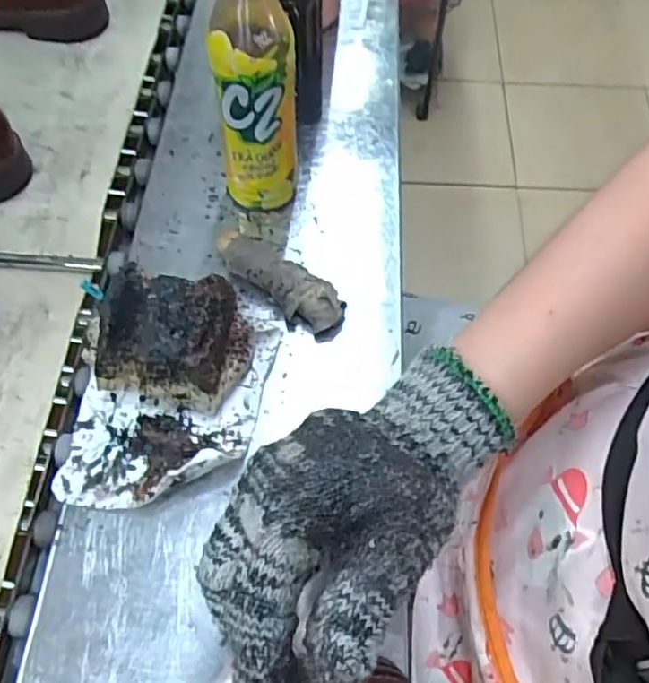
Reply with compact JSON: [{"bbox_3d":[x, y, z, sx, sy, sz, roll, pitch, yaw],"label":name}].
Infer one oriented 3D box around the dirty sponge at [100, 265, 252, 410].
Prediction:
[{"bbox_3d":[-0.100,-0.001,0.438,0.089,0.085,0.077,5,60,1],"label":"dirty sponge"}]

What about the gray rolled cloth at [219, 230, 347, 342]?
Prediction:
[{"bbox_3d":[-0.038,-0.050,0.504,0.122,0.026,0.041,38,66,18],"label":"gray rolled cloth"}]

